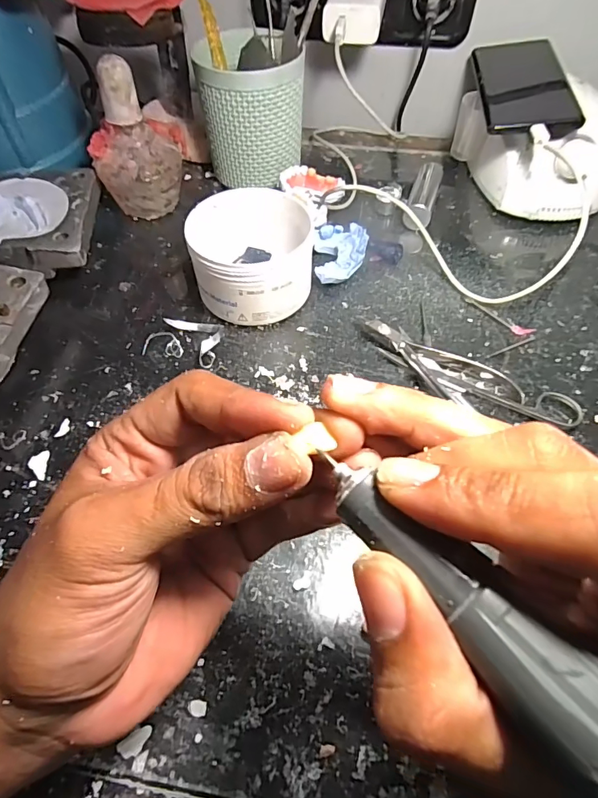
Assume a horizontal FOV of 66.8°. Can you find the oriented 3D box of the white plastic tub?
[{"bbox_3d":[-0.037,-0.113,0.357,0.089,0.061,0.104,-12,56,-8],"label":"white plastic tub"}]

